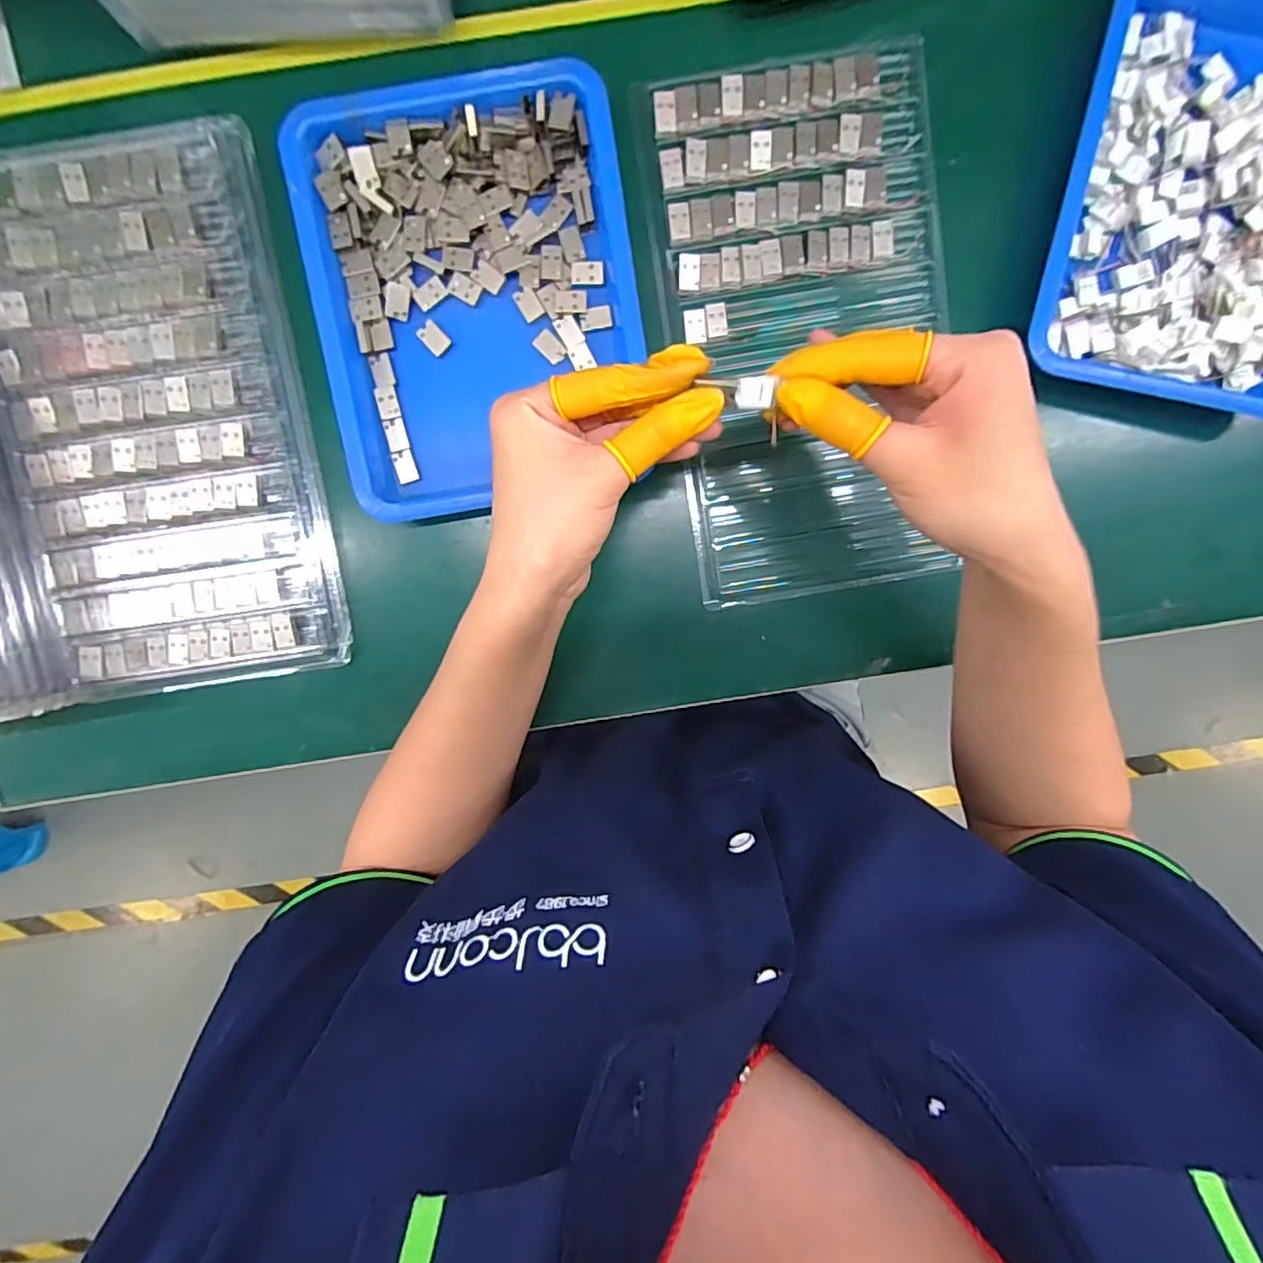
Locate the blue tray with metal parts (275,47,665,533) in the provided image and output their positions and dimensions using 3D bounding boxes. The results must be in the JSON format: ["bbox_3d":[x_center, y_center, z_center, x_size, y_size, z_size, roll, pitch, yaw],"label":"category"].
[{"bbox_3d":[-0.084,-0.182,0.322,0.173,0.020,0.217,-9,100,0],"label":"blue tray with metal parts"}]

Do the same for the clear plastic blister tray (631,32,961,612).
[{"bbox_3d":[0.102,-0.169,0.337,0.159,0.009,0.291,-9,100,0],"label":"clear plastic blister tray"}]

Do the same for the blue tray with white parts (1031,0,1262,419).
[{"bbox_3d":[0.323,-0.247,0.316,0.171,0.031,0.229,9,99,-3],"label":"blue tray with white parts"}]

